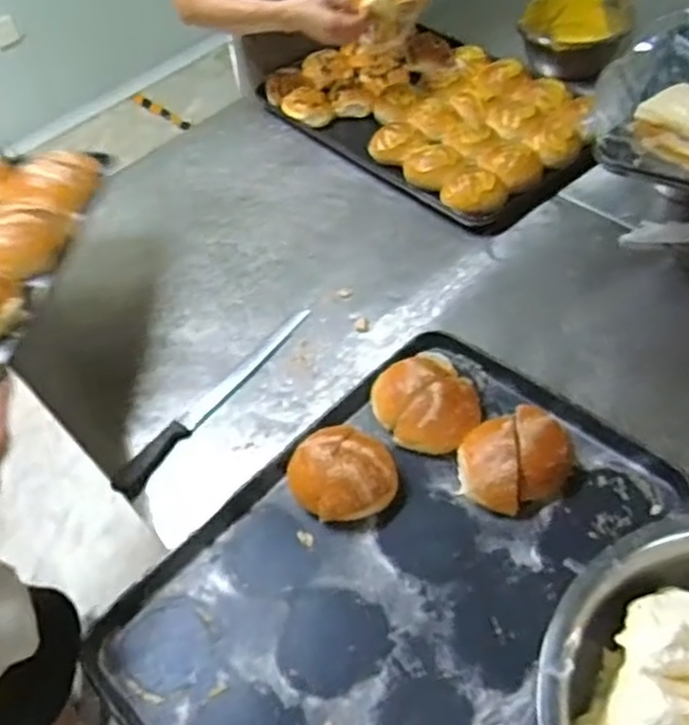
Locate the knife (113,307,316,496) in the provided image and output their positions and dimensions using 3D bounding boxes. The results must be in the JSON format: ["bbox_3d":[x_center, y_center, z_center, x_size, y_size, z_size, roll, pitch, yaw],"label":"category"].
[{"bbox_3d":[-0.170,0.042,0.977,0.028,0.018,0.357,31,60,25],"label":"knife"}]

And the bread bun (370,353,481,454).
[{"bbox_3d":[0.103,0.041,0.899,0.120,0.052,0.128,-2,52,3],"label":"bread bun"}]

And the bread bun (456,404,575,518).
[{"bbox_3d":[0.204,0.108,0.838,0.136,0.059,0.108,-15,53,-7],"label":"bread bun"}]

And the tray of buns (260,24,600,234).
[{"bbox_3d":[0.158,-0.467,1.288,0.369,0.067,0.601,-36,58,-22],"label":"tray of buns"}]

